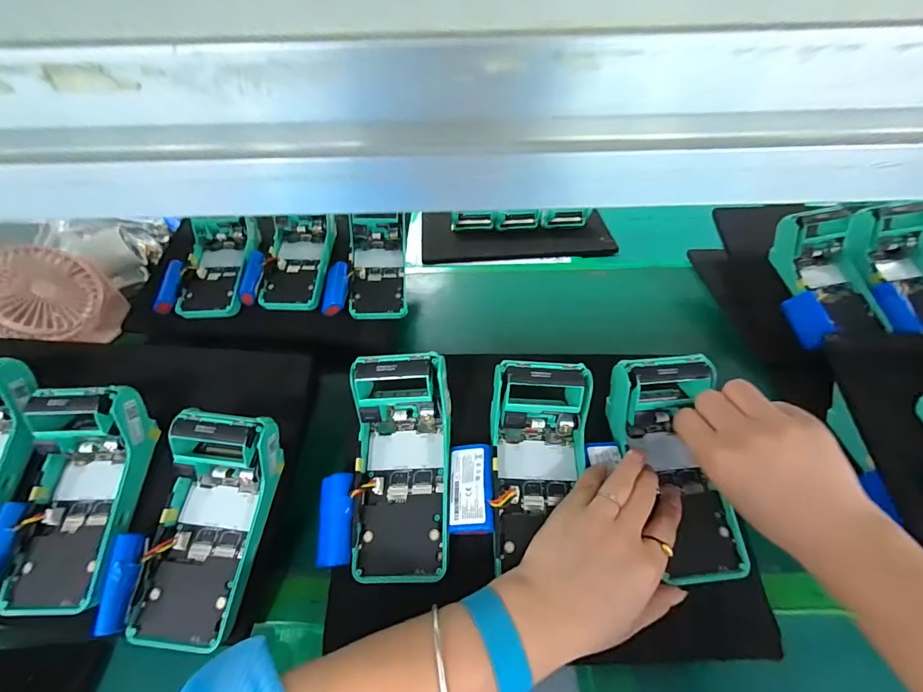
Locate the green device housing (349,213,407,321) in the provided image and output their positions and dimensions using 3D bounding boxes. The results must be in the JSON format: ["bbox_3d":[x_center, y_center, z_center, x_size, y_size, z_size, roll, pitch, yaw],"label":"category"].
[{"bbox_3d":[-0.114,-0.114,0.544,0.077,0.045,0.164,-2,74,-1],"label":"green device housing"}]

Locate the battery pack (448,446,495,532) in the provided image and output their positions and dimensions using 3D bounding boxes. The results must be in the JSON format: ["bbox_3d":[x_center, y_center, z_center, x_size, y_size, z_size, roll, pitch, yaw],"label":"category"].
[{"bbox_3d":[0.009,0.113,0.320,0.036,0.014,0.067,-11,53,13],"label":"battery pack"}]

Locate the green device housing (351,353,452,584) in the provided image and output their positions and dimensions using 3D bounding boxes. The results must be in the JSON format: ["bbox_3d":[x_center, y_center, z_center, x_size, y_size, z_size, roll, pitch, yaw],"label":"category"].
[{"bbox_3d":[-0.047,0.095,0.330,0.075,0.056,0.170,-1,78,0],"label":"green device housing"}]

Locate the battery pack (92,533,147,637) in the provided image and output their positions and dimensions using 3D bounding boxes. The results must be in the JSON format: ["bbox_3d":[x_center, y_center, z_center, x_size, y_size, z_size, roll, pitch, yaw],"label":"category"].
[{"bbox_3d":[-0.253,0.177,0.300,0.017,0.015,0.065,-1,70,0],"label":"battery pack"}]

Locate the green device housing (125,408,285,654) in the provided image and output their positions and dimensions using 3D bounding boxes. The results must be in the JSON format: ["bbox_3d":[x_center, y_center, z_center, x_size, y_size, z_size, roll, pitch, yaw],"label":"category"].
[{"bbox_3d":[-0.202,0.143,0.328,0.079,0.063,0.172,9,81,9],"label":"green device housing"}]

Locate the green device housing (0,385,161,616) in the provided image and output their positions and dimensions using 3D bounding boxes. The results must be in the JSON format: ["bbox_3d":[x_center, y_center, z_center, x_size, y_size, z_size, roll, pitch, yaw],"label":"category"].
[{"bbox_3d":[-0.318,0.121,0.333,0.098,0.059,0.169,3,78,4],"label":"green device housing"}]

